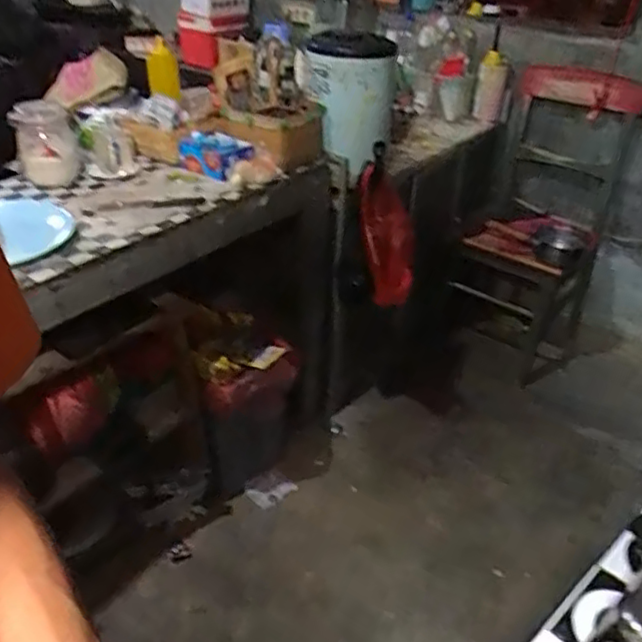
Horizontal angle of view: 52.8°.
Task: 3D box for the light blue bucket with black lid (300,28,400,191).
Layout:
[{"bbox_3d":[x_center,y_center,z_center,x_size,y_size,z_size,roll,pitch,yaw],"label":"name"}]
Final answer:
[{"bbox_3d":[0.052,-0.438,1.313,0.171,0.254,0.152,4,33,1],"label":"light blue bucket with black lid"}]

